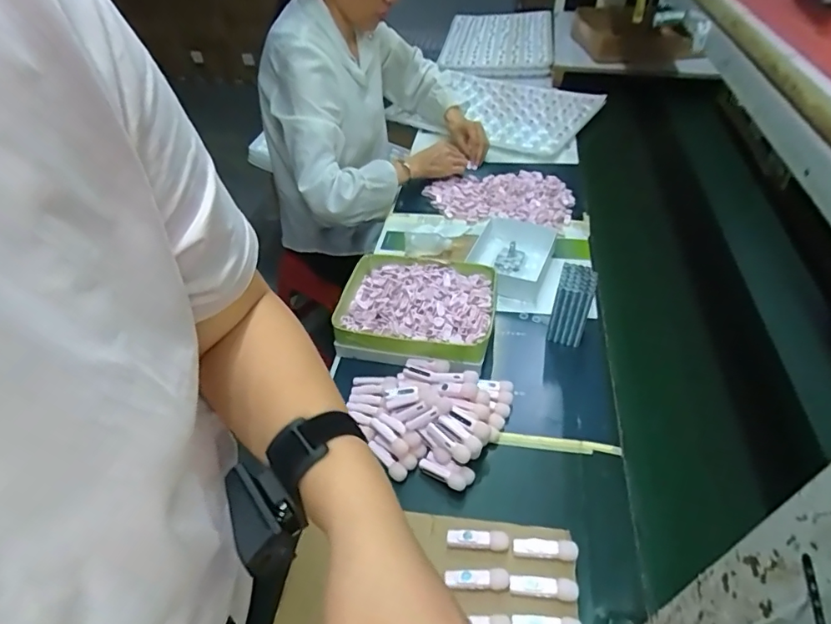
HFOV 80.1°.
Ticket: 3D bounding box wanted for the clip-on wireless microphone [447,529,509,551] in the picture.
[{"bbox_3d":[0.066,0.242,0.524,0.064,0.010,0.018,2,45,2],"label":"clip-on wireless microphone"}]

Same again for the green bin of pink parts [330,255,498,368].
[{"bbox_3d":[-0.003,-0.012,0.779,0.244,0.053,0.196,10,46,10],"label":"green bin of pink parts"}]

